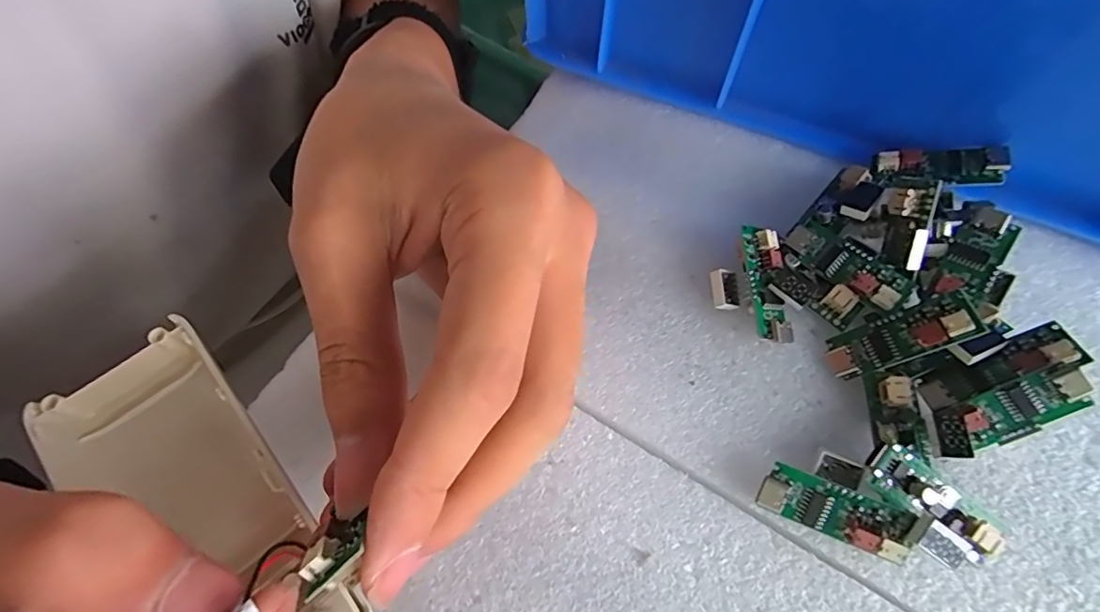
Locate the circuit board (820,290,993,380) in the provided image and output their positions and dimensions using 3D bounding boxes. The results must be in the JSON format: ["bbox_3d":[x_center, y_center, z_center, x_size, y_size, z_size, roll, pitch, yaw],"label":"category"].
[{"bbox_3d":[0.103,0.009,0.156,0.040,0.007,0.015,-30,63,31],"label":"circuit board"}]

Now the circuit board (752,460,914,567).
[{"bbox_3d":[0.076,0.055,0.140,0.037,0.004,0.014,21,100,13],"label":"circuit board"}]

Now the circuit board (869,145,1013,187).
[{"bbox_3d":[0.134,-0.049,0.181,0.038,0.008,0.012,8,65,26],"label":"circuit board"}]

